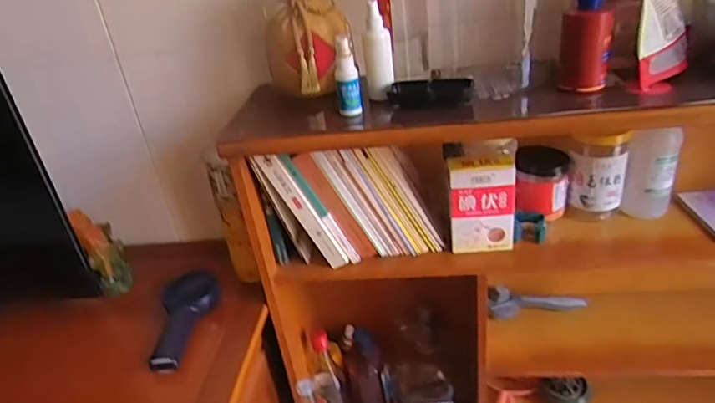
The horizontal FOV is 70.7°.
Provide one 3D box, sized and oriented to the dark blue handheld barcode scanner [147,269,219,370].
[{"bbox_3d":[-0.273,0.178,0.765,0.066,0.068,0.166,-2,26,9],"label":"dark blue handheld barcode scanner"}]

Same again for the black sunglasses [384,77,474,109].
[{"bbox_3d":[0.098,-0.147,0.686,0.124,0.039,0.034,10,34,30],"label":"black sunglasses"}]

